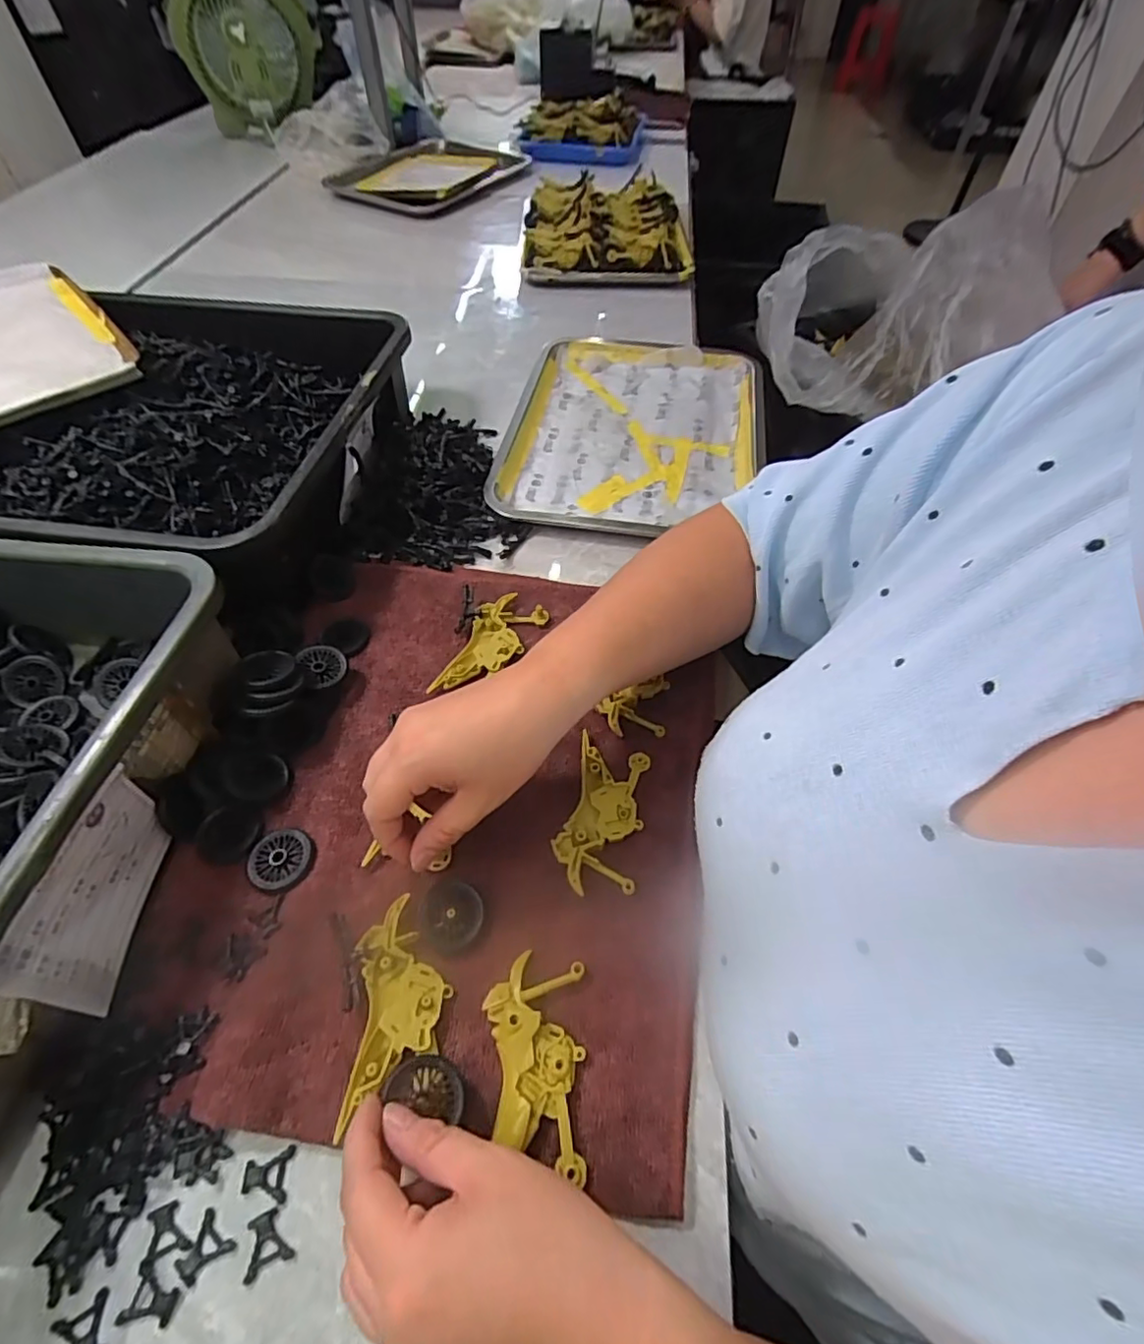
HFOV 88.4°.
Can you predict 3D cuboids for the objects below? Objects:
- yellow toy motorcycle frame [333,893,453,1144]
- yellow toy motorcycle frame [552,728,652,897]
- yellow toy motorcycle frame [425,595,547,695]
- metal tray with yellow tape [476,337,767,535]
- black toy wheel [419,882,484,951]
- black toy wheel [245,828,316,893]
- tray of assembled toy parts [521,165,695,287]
[{"bbox_3d":[-0.090,0.170,0.306,0.046,0.007,0.096,-6,53,-3],"label":"yellow toy motorcycle frame"},{"bbox_3d":[0.020,0.087,0.368,0.048,0.011,0.097,8,54,7],"label":"yellow toy motorcycle frame"},{"bbox_3d":[-0.063,-0.019,0.449,0.048,0.012,0.102,23,57,17],"label":"yellow toy motorcycle frame"},{"bbox_3d":[0.068,-0.264,0.631,0.267,0.019,0.349,6,53,6],"label":"metal tray with yellow tape"},{"bbox_3d":[-0.068,0.137,0.332,0.034,0.007,0.035,-6,53,-3],"label":"black toy wheel"},{"bbox_3d":[-0.175,0.111,0.351,0.037,0.004,0.039,-1,53,1],"label":"black toy wheel"},{"bbox_3d":[0.054,-0.686,0.914,0.255,0.068,0.256,2,53,1],"label":"tray of assembled toy parts"}]

